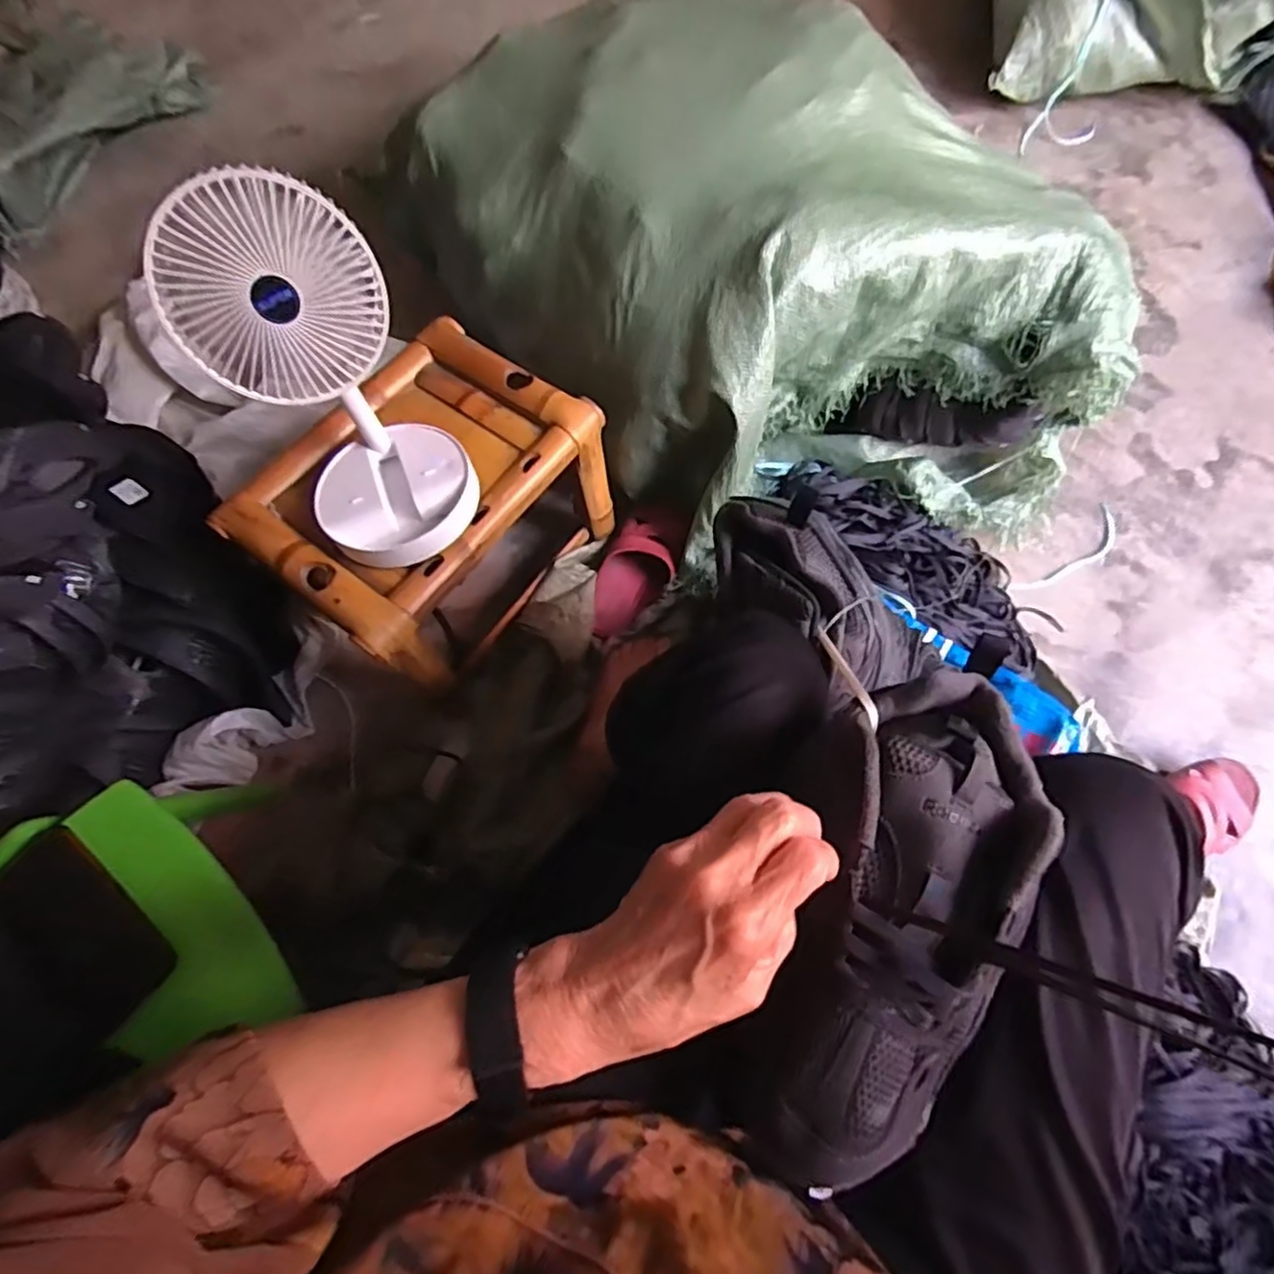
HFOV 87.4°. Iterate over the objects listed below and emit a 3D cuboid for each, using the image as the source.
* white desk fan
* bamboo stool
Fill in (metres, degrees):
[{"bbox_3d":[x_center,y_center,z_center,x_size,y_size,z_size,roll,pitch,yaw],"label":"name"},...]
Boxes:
[{"bbox_3d":[-0.253,-0.200,0.576,0.162,0.281,0.185,-30,69,-11],"label":"white desk fan"},{"bbox_3d":[-0.241,-0.149,0.804,0.275,0.202,0.357,34,71,15],"label":"bamboo stool"}]

